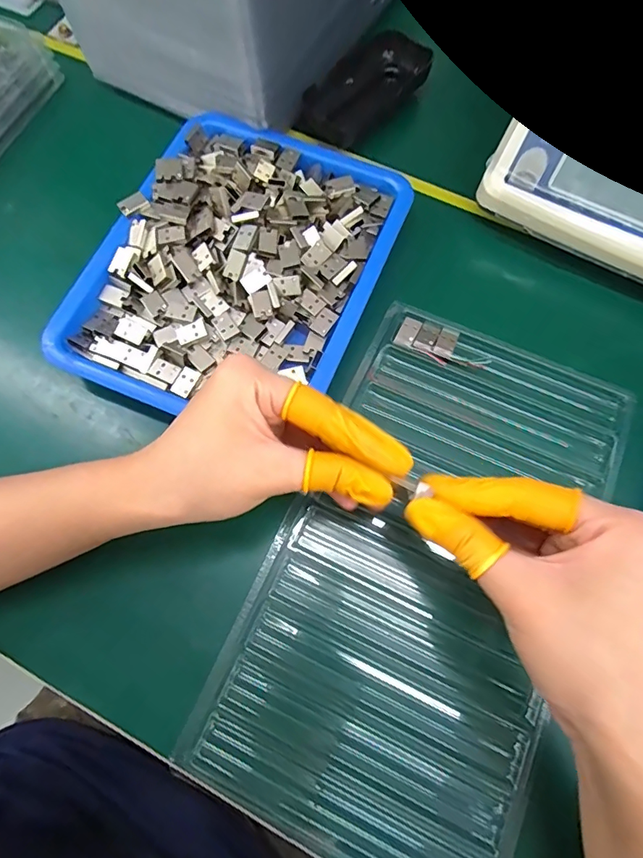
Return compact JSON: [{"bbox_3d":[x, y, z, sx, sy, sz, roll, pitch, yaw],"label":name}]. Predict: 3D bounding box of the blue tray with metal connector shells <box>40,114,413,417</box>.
[{"bbox_3d":[-0.051,-0.105,0.305,0.168,0.029,0.212,22,75,8],"label":"blue tray with metal connector shells"}]

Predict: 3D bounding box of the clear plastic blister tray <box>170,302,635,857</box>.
[{"bbox_3d":[0.060,0.074,0.266,0.159,0.021,0.289,24,75,8],"label":"clear plastic blister tray"}]

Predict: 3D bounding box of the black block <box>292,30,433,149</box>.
[{"bbox_3d":[0.034,-0.261,0.362,0.059,0.021,0.111,35,77,11],"label":"black block"}]

